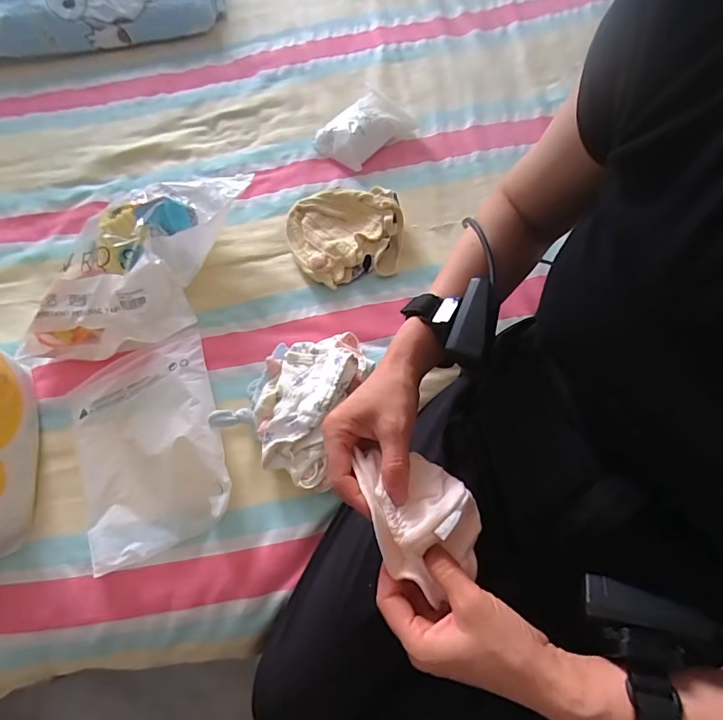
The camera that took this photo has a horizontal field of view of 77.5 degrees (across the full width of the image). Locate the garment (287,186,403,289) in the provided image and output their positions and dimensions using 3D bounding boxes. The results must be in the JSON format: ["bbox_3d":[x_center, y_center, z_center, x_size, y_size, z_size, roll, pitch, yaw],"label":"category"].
[{"bbox_3d":[-0.023,-0.183,0.647,0.162,0.044,0.150,-7,67,0],"label":"garment"}]

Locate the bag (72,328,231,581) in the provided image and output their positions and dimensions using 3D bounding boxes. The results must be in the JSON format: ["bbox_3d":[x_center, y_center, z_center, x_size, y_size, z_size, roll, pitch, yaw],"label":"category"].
[{"bbox_3d":[-0.264,0.100,0.552,0.181,0.048,0.253,-20,68,-5],"label":"bag"}]

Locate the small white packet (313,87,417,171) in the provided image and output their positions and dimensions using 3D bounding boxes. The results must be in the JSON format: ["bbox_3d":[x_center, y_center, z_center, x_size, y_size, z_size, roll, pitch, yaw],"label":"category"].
[{"bbox_3d":[0.003,-0.376,0.727,0.144,0.037,0.113,-39,71,-13],"label":"small white packet"}]

